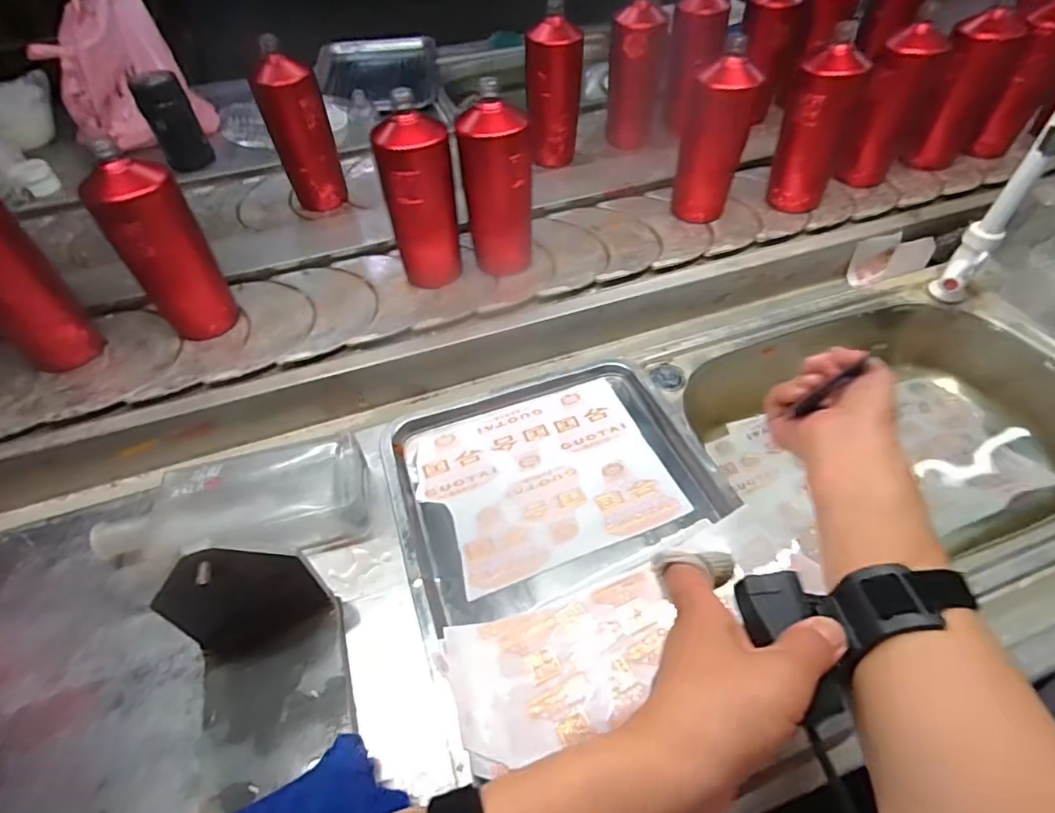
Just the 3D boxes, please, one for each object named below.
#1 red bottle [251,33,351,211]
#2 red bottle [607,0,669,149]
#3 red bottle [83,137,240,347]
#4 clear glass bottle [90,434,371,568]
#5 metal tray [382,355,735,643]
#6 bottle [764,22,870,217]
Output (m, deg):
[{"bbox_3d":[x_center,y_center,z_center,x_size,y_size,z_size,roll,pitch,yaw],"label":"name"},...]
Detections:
[{"bbox_3d":[-0.316,-0.377,0.775,0.079,0.199,0.064,-17,52,-12],"label":"red bottle"},{"bbox_3d":[0.168,-0.528,0.869,0.083,0.200,0.096,7,52,5],"label":"red bottle"},{"bbox_3d":[-0.390,-0.163,0.594,0.088,0.185,0.081,0,52,0],"label":"red bottle"},{"bbox_3d":[-0.256,0.093,0.489,0.226,0.042,0.100,-9,51,-6],"label":"clear glass bottle"},{"bbox_3d":[0.018,0.059,0.519,0.281,0.025,0.222,-21,51,-12],"label":"metal tray"},{"bbox_3d":[0.376,-0.367,0.719,0.081,0.196,0.068,23,55,19],"label":"bottle"}]

